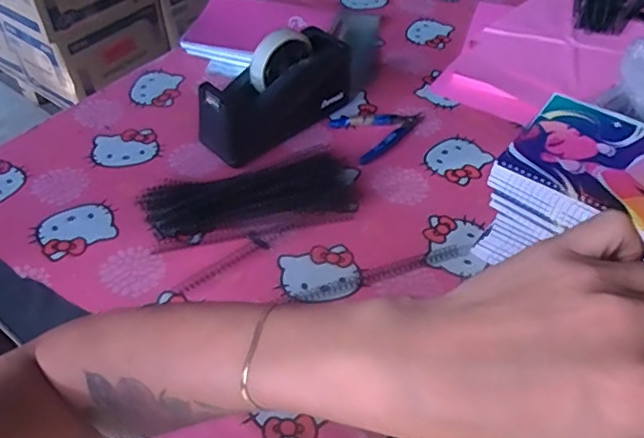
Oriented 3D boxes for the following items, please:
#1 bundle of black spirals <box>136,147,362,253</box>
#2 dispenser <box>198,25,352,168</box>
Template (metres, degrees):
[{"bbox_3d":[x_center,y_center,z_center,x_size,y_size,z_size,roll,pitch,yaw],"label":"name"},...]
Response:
[{"bbox_3d":[-0.073,-0.024,0.628,0.233,0.029,0.103,-17,50,-17],"label":"bundle of black spirals"},{"bbox_3d":[-0.057,-0.158,0.692,0.217,0.112,0.075,-36,57,-29],"label":"dispenser"}]

